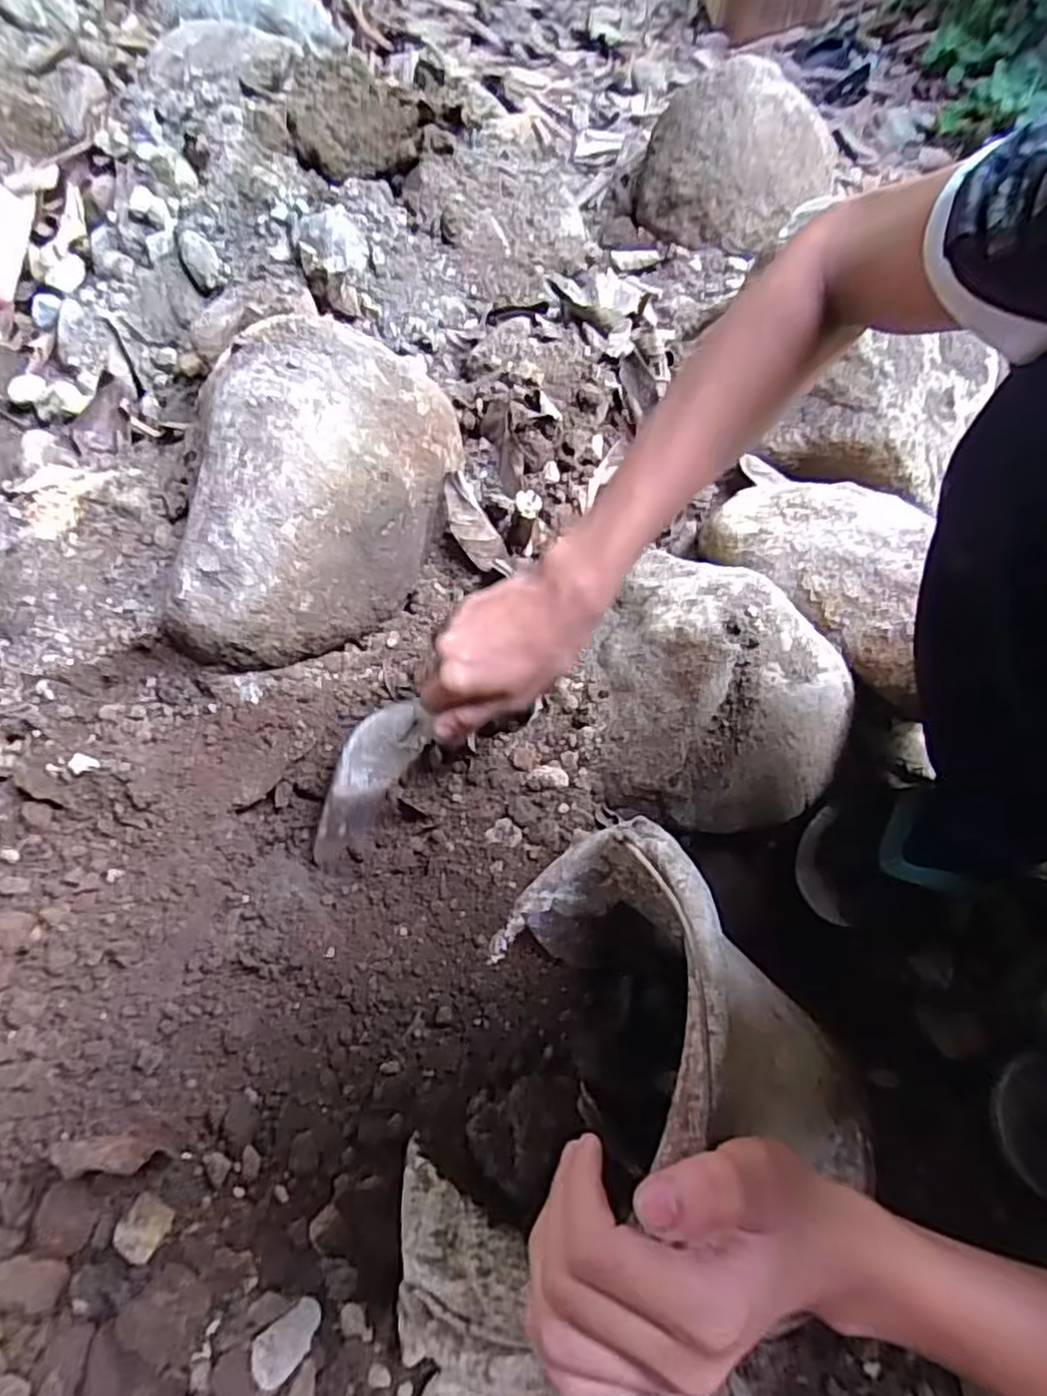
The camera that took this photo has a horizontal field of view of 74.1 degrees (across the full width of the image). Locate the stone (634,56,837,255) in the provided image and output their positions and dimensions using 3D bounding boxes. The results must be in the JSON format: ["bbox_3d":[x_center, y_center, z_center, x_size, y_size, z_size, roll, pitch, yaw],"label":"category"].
[{"bbox_3d":[0.300,-0.732,0.947,0.249,0.119,0.256,20,66,6],"label":"stone"}]

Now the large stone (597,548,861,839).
[{"bbox_3d":[0.153,-0.028,0.538,0.196,0.097,0.239,-2,65,-4],"label":"large stone"}]

